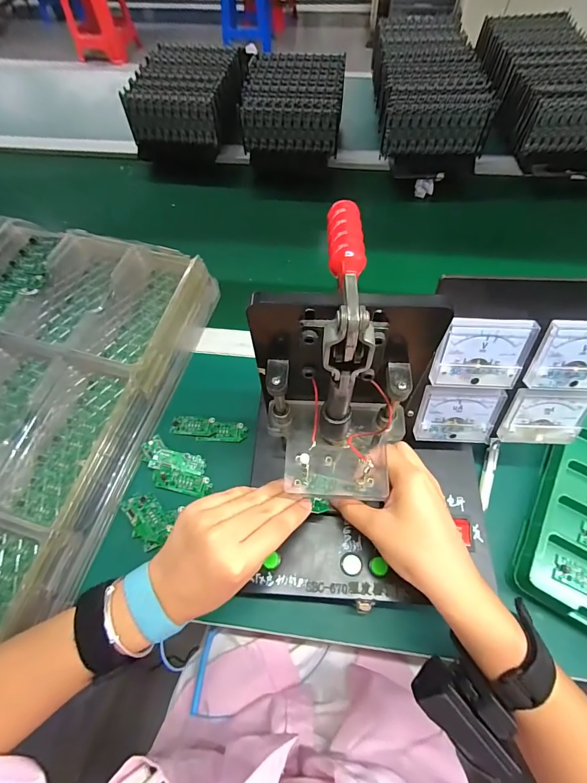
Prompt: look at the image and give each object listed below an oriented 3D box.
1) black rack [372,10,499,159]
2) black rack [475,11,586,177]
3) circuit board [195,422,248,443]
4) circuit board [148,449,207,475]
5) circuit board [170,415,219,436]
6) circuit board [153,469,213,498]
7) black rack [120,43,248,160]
[{"bbox_3d":[0.248,-0.586,0.710,0.174,0.075,0.361,1,61,2],"label":"black rack"},{"bbox_3d":[0.470,-0.568,0.701,0.172,0.091,0.393,0,61,2],"label":"black rack"},{"bbox_3d":[-0.084,0.048,0.442,0.057,0.011,0.023,3,61,3],"label":"circuit board"},{"bbox_3d":[-0.129,0.079,0.418,0.059,0.012,0.023,4,61,4],"label":"circuit board"},{"bbox_3d":[-0.118,0.041,0.444,0.057,0.006,0.023,2,65,11],"label":"circuit board"},{"bbox_3d":[-0.122,0.099,0.408,0.066,0.009,0.022,12,62,8],"label":"circuit board"},{"bbox_3d":[-0.195,-0.560,0.722,0.182,0.103,0.217,5,61,5],"label":"black rack"}]

